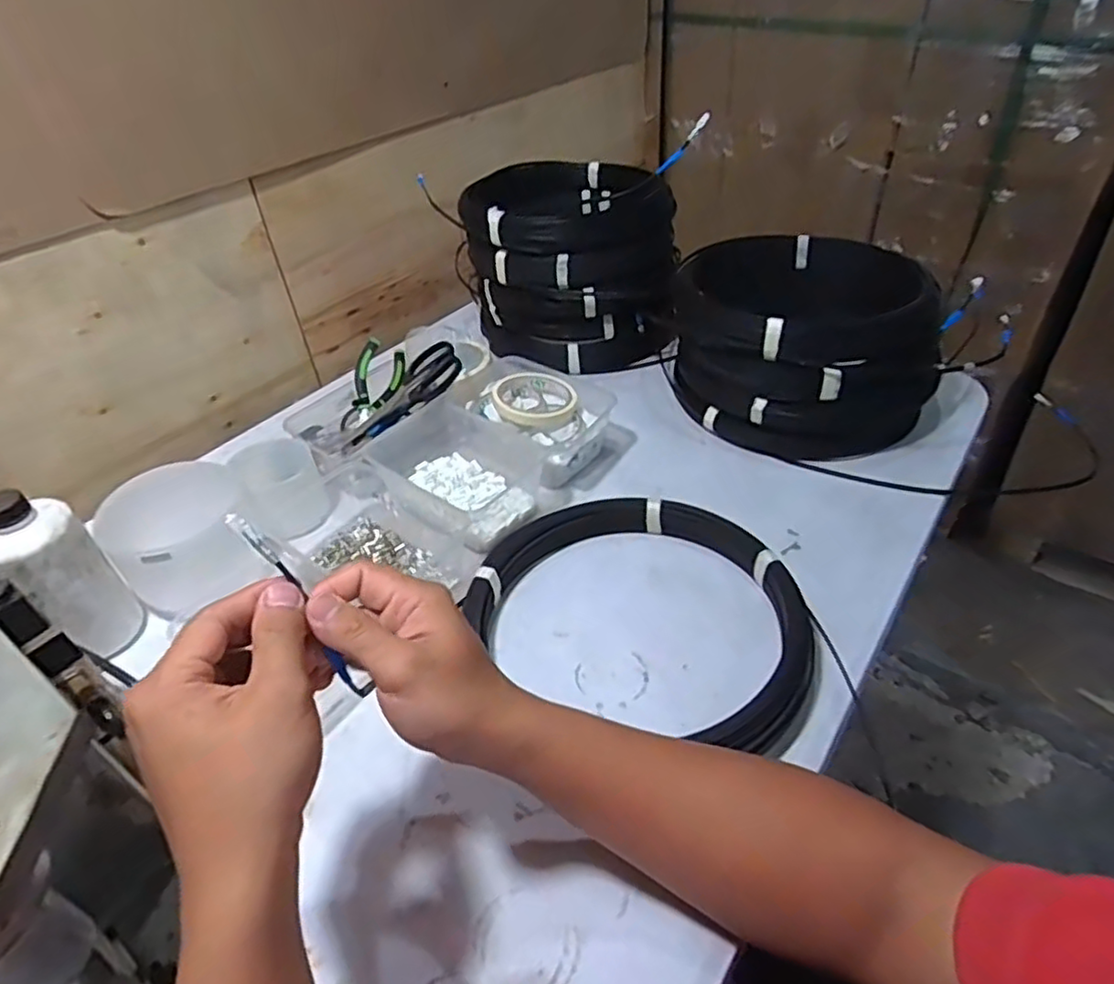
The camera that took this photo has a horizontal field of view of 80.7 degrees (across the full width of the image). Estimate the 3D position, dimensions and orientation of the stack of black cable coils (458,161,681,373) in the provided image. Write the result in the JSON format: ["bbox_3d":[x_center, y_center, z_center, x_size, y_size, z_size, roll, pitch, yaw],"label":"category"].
[{"bbox_3d":[0.008,-0.321,0.913,0.251,0.186,0.270,-11,40,-7],"label":"stack of black cable coils"}]

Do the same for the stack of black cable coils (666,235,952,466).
[{"bbox_3d":[0.285,-0.189,0.770,0.296,0.137,0.290,15,44,25],"label":"stack of black cable coils"}]

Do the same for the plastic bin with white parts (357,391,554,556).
[{"bbox_3d":[-0.105,-0.023,0.703,0.182,0.065,0.133,28,51,35],"label":"plastic bin with white parts"}]

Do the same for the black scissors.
[{"bbox_3d":[-0.183,-0.109,0.755,0.171,0.021,0.087,-40,46,8],"label":"black scissors"}]

